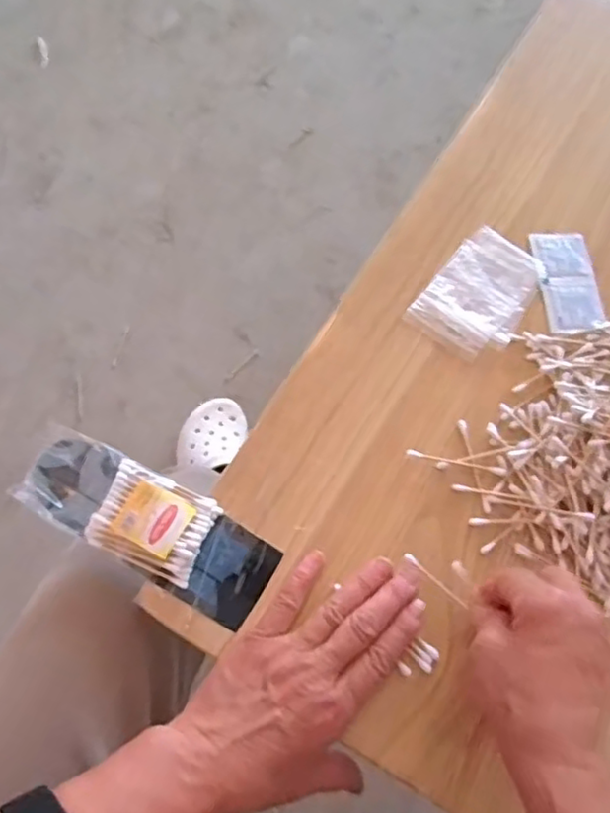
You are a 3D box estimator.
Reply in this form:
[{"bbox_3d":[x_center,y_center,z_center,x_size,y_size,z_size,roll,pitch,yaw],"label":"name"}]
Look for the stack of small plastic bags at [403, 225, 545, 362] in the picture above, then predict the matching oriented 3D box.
[{"bbox_3d":[0.145,-0.094,0.536,0.078,0.007,0.117,35,68,10],"label":"stack of small plastic bags"}]

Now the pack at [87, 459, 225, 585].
[{"bbox_3d":[-0.102,0.077,0.437,0.075,0.021,0.059,25,67,6],"label":"pack"}]

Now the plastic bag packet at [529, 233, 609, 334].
[{"bbox_3d":[0.224,-0.107,0.552,0.048,0.007,0.100,-1,67,-5],"label":"plastic bag packet"}]

